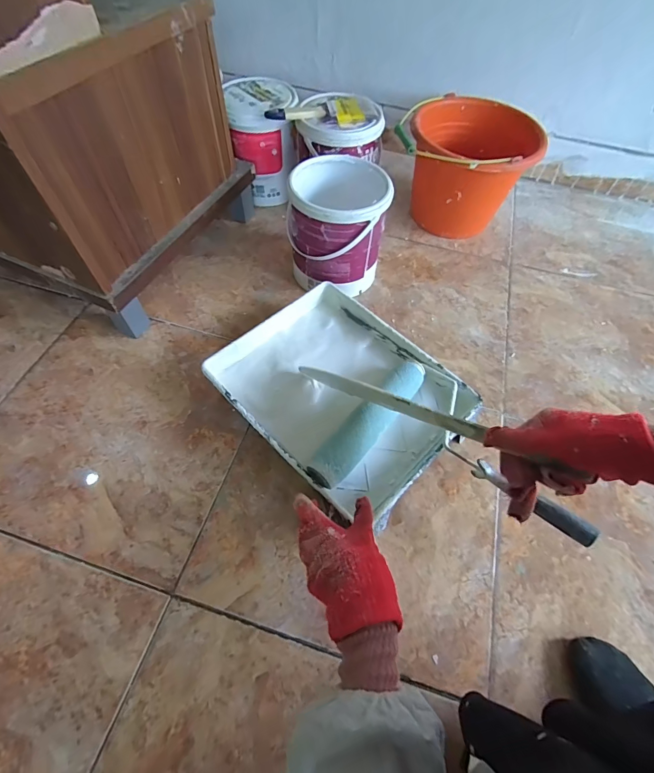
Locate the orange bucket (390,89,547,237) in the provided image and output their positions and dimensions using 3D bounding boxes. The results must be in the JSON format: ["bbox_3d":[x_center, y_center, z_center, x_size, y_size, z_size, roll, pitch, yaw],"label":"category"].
[{"bbox_3d":[0.300,-0.480,0.836,0.267,0.206,0.267,1,59,-2],"label":"orange bucket"}]

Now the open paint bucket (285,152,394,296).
[{"bbox_3d":[0.019,-0.300,0.715,0.175,0.195,0.175,1,59,-2],"label":"open paint bucket"}]

